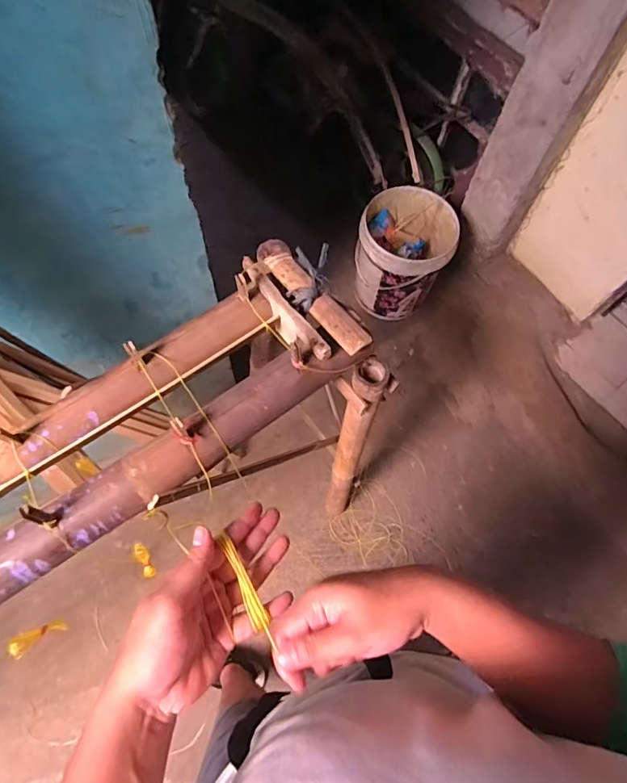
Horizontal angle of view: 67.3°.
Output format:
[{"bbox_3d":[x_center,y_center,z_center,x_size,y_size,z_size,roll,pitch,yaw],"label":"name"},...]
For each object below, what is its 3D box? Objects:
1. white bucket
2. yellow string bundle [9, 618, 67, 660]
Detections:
[{"bbox_3d":[0.304,-0.475,1.646,0.309,0.350,0.317,1,67,-2],"label":"white bucket"},{"bbox_3d":[-0.467,0.416,0.804,0.028,0.097,0.031,-45,72,23],"label":"yellow string bundle"}]

